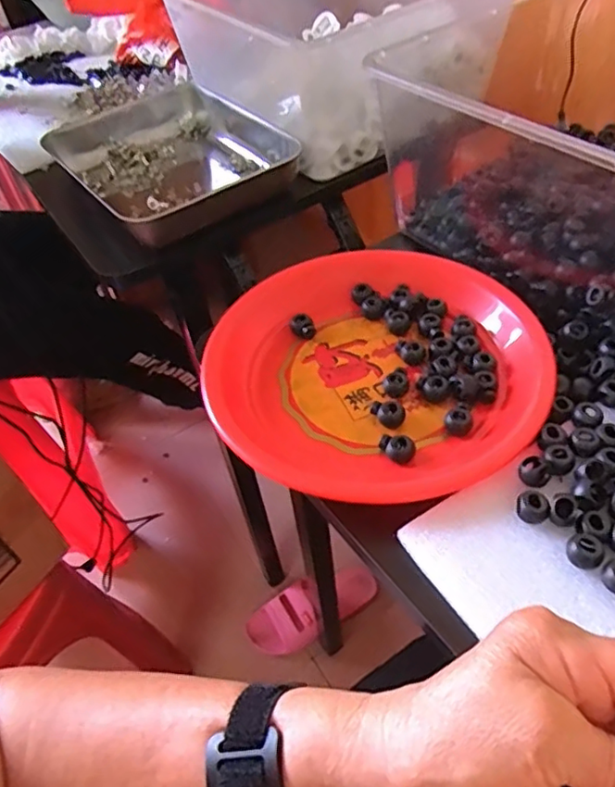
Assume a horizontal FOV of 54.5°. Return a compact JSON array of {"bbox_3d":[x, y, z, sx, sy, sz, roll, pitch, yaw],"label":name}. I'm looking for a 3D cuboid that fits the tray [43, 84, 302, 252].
[{"bbox_3d":[-0.143,-0.247,0.656,0.204,0.064,0.267,-31,52,-19],"label":"tray"}]

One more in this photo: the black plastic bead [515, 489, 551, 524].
[{"bbox_3d":[0.123,0.063,0.326,0.017,0.013,0.014,16,52,20],"label":"black plastic bead"}]

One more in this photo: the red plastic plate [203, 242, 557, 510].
[{"bbox_3d":[0.046,-0.026,0.413,0.225,0.036,0.223,-3,48,4],"label":"red plastic plate"}]

